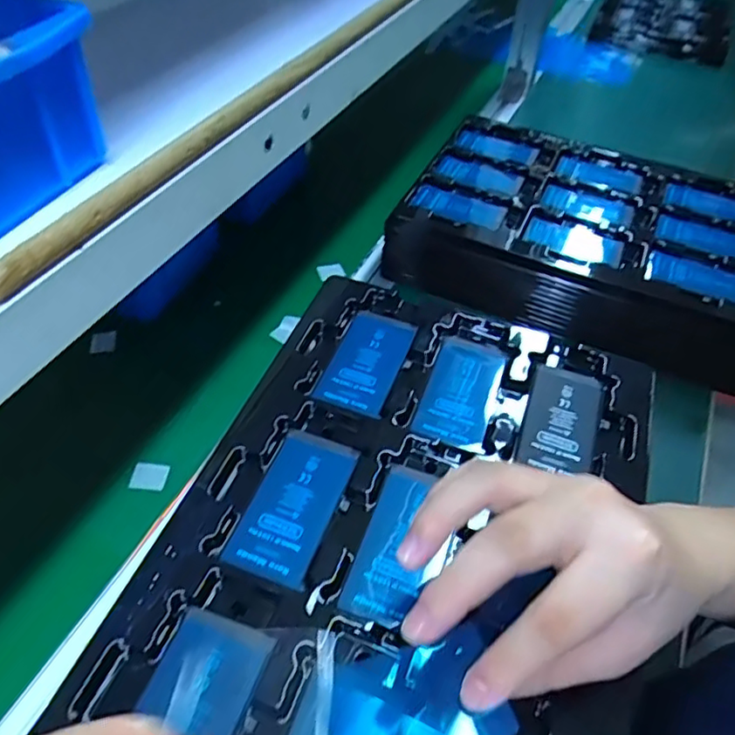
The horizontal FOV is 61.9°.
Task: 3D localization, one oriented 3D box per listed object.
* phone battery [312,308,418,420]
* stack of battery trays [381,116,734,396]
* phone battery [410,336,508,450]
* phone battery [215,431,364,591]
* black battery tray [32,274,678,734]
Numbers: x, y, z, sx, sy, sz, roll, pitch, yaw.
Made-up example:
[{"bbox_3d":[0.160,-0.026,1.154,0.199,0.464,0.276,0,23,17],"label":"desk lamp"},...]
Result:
[{"bbox_3d":[0.000,-0.005,0.389,0.044,0.009,0.083,16,48,11],"label":"phone battery"},{"bbox_3d":[0.214,-0.130,0.599,0.336,0.061,0.243,23,50,17],"label":"stack of battery trays"},{"bbox_3d":[0.058,0.015,0.378,0.043,0.008,0.080,16,48,11],"label":"phone battery"},{"bbox_3d":[-0.038,0.069,0.320,0.043,0.009,0.083,16,48,11],"label":"phone battery"},{"bbox_3d":[0.024,0.082,0.310,0.223,0.030,0.321,17,49,12],"label":"black battery tray"}]

